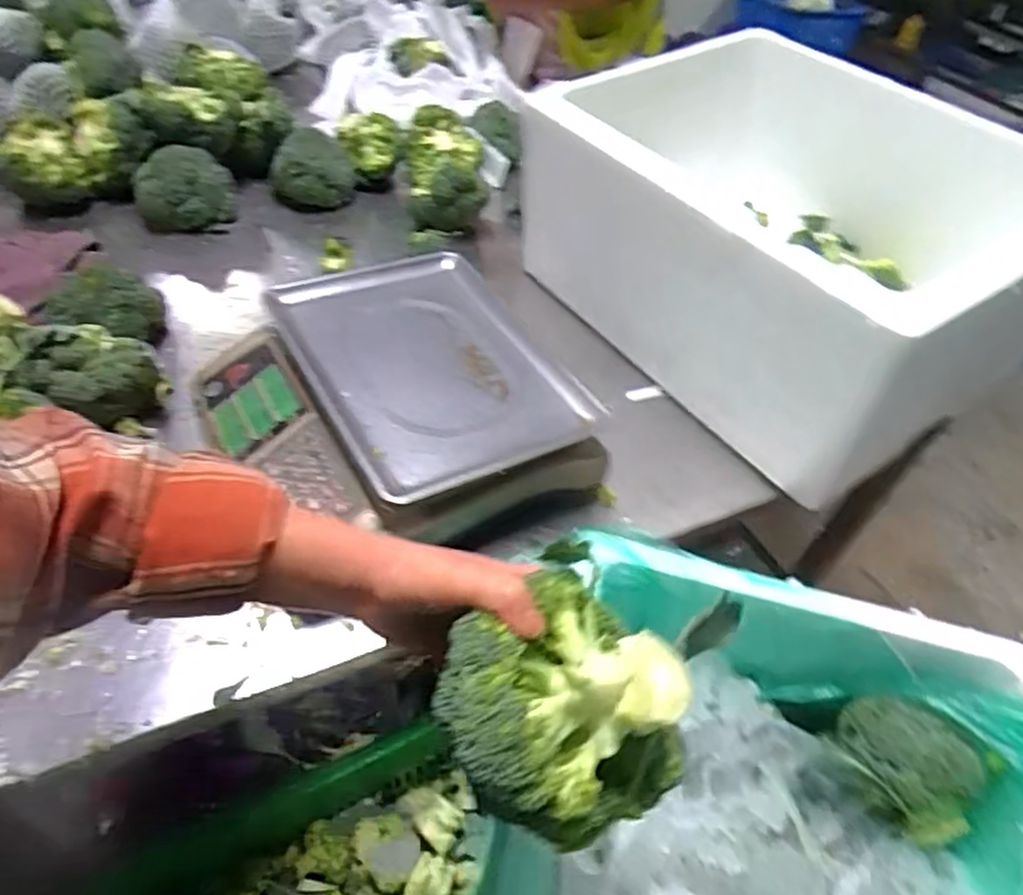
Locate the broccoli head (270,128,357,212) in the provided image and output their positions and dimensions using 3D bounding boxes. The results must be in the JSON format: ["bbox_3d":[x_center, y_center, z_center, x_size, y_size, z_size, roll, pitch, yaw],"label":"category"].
[{"bbox_3d":[-0.316,-0.441,1.113,0.129,0.104,0.093,-9,48,-17],"label":"broccoli head"}]

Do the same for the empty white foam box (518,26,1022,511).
[{"bbox_3d":[0.353,-0.260,0.901,0.452,0.306,0.573,-22,53,-27],"label":"empty white foam box"}]

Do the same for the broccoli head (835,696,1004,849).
[{"bbox_3d":[0.338,0.273,0.594,0.112,0.105,0.078,30,49,19],"label":"broccoli head"}]

